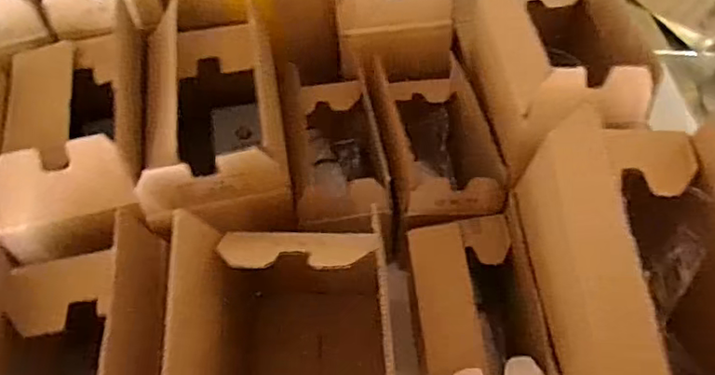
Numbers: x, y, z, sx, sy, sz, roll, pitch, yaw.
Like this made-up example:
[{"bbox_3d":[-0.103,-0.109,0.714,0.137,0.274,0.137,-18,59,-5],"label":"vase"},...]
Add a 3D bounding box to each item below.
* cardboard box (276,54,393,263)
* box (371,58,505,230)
[{"bbox_3d":[-0.025,-0.030,0.614,0.091,0.114,0.172,-10,56,-5],"label":"cardboard box"},{"bbox_3d":[0.074,-0.042,0.593,0.103,0.090,0.183,-10,56,-5],"label":"box"}]

